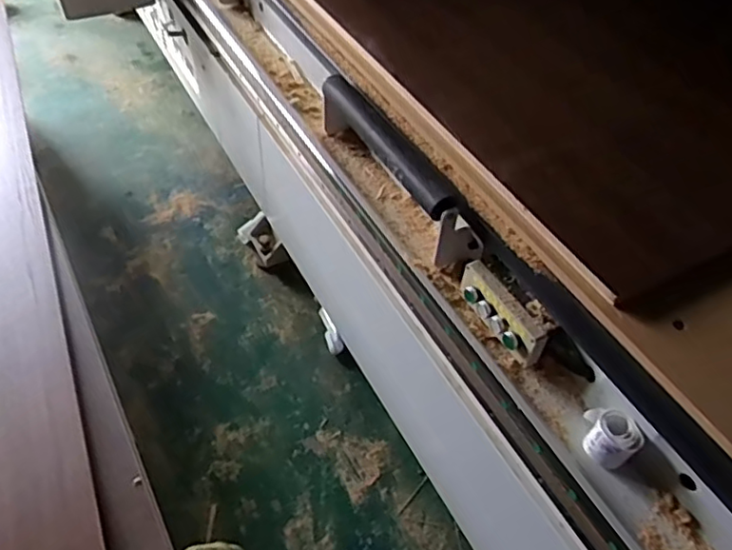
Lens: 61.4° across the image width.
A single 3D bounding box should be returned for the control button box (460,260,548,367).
[{"bbox_3d":[0.206,0.060,0.942,0.044,0.083,0.172,-21,52,-20],"label":"control button box"}]

